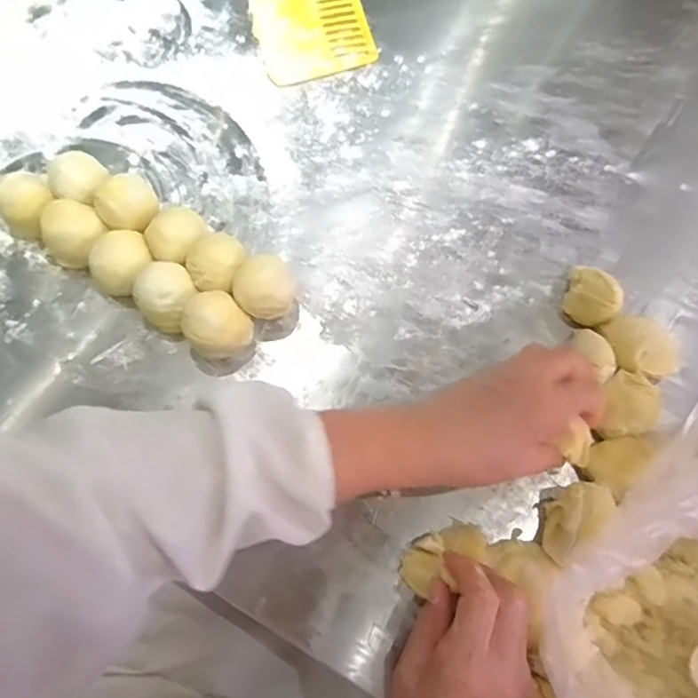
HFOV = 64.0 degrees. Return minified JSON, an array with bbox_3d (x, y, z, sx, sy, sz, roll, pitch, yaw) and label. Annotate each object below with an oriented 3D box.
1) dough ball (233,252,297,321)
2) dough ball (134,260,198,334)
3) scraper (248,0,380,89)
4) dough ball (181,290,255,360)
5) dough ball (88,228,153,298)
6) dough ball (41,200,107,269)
[{"bbox_3d":[-0.068,-0.046,0.448,0.046,0.056,0.042,1,69,-1],"label":"dough ball"},{"bbox_3d":[-0.144,-0.041,0.449,0.044,0.044,0.053,-35,74,-14],"label":"dough ball"},{"bbox_3d":[-0.041,-0.347,0.590,0.117,0.008,0.159,-13,70,-6],"label":"scraper"},{"bbox_3d":[-0.104,-0.016,0.440,0.046,0.050,0.045,1,69,-1],"label":"dough ball"},{"bbox_3d":[-0.185,-0.067,0.461,0.050,0.042,0.044,-40,75,-15],"label":"dough ball"},{"bbox_3d":[-0.226,-0.093,0.470,0.044,0.044,0.046,1,69,-1],"label":"dough ball"}]

